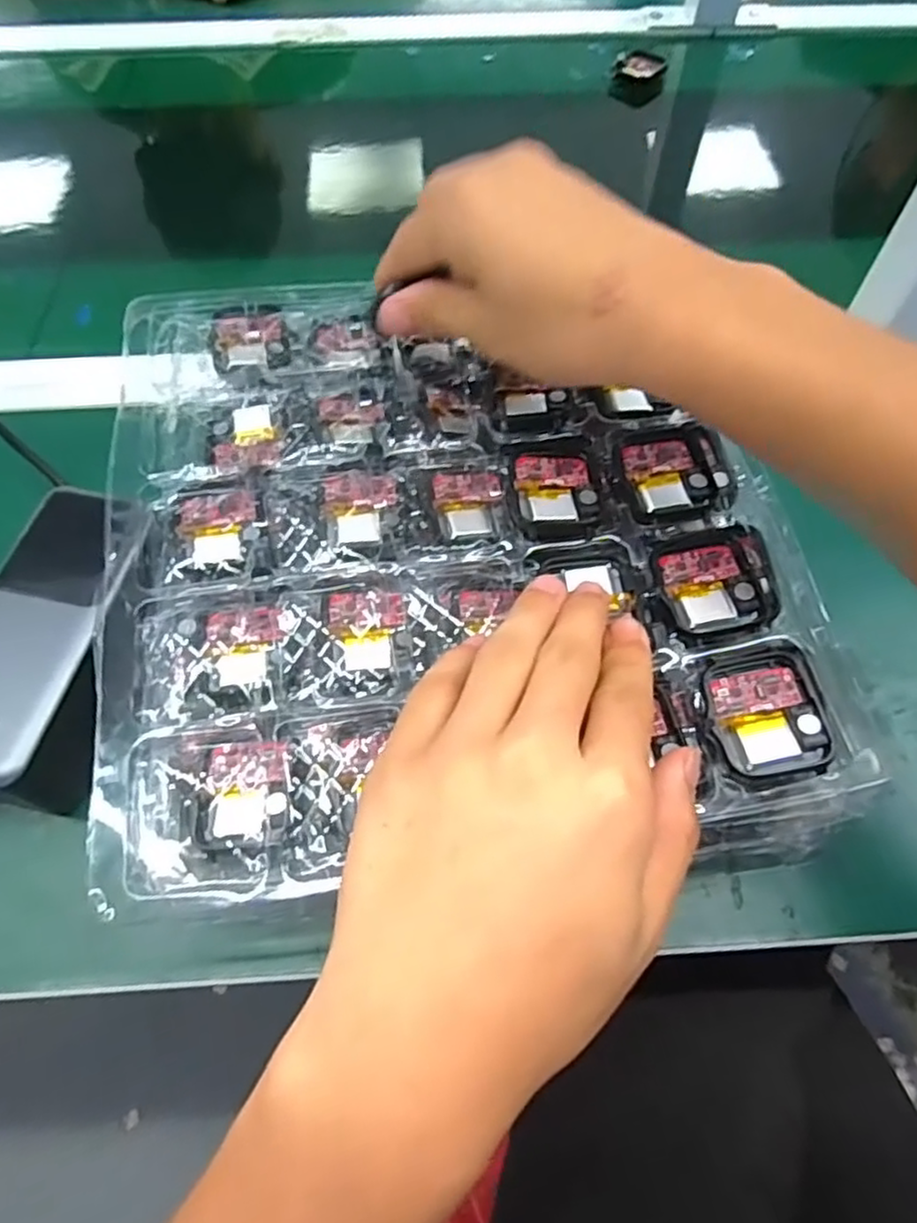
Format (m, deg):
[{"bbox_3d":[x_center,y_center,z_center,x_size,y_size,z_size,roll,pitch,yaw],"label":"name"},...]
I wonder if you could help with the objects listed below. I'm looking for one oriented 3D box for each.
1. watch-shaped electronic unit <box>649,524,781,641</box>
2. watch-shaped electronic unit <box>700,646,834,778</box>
[{"bbox_3d":[0.101,-0.012,0.273,0.044,0.007,0.044,-7,61,-4],"label":"watch-shaped electronic unit"},{"bbox_3d":[0.108,0.035,0.246,0.036,0.009,0.044,-4,61,-3],"label":"watch-shaped electronic unit"}]

